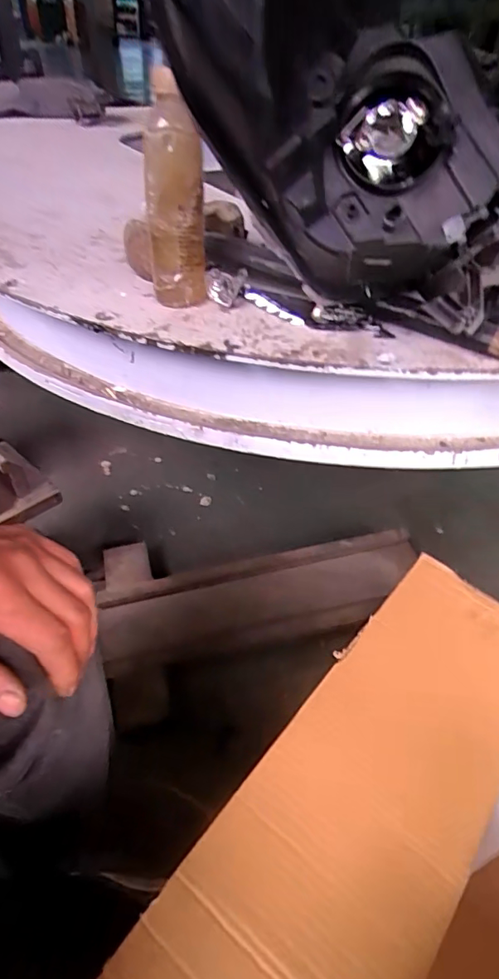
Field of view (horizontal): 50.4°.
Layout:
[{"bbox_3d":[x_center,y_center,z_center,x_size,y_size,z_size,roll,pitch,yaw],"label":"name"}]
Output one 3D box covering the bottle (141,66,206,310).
[{"bbox_3d":[-0.074,-0.281,0.521,0.056,0.196,0.049,-2,42,-5],"label":"bottle"}]

